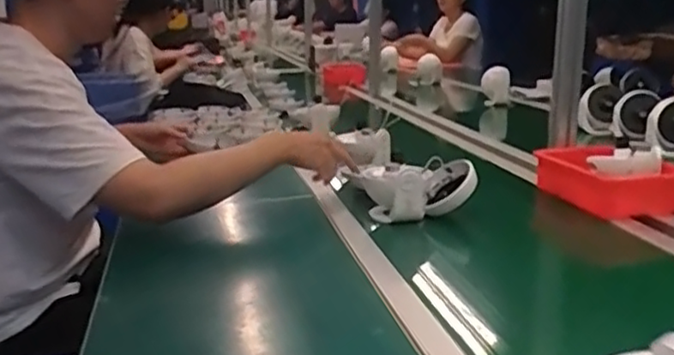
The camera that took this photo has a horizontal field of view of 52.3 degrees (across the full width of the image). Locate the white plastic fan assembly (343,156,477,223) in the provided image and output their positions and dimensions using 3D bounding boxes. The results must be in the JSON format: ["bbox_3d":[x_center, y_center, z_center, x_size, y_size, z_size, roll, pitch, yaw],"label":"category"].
[{"bbox_3d":[0.134,0.017,1.195,0.177,0.092,0.140,-6,13,-26],"label":"white plastic fan assembly"}]

